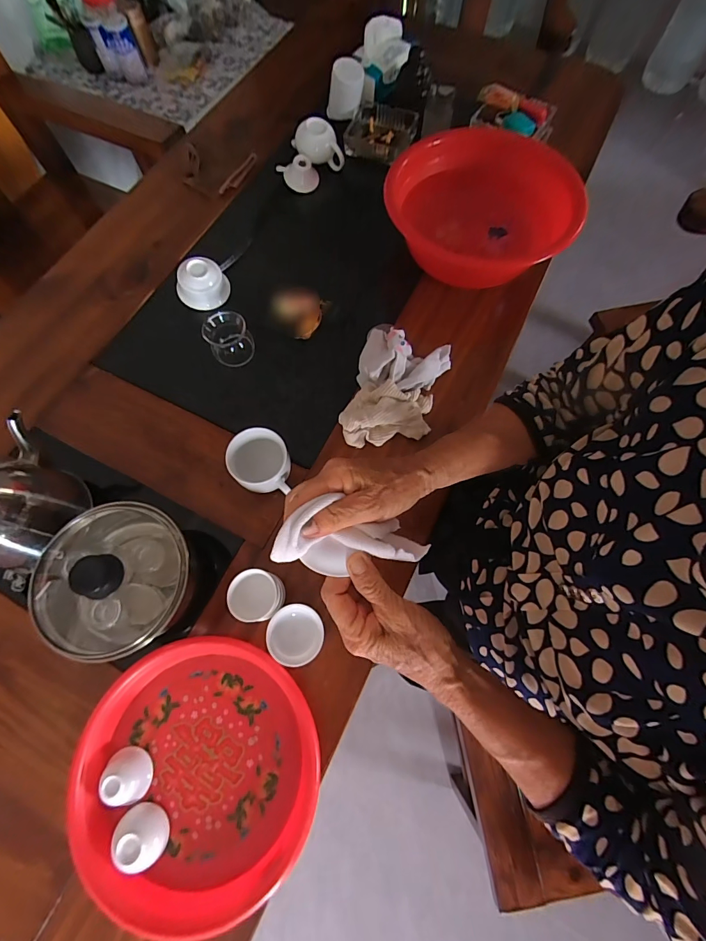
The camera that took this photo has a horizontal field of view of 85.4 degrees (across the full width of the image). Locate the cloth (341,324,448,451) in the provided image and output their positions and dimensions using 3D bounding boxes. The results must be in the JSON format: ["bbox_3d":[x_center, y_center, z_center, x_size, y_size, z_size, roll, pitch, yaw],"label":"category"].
[{"bbox_3d":[0.063,-0.121,0.557,0.129,0.056,0.196,17,72,5],"label":"cloth"}]

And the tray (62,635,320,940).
[{"bbox_3d":[-0.167,0.323,0.412,0.250,0.032,0.245,0,72,0],"label":"tray"}]

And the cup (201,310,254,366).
[{"bbox_3d":[-0.188,-0.199,0.581,0.064,0.054,0.062,0,72,0],"label":"cup"}]

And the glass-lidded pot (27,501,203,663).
[{"bbox_3d":[-0.264,0.121,0.435,0.136,0.122,0.160,4,72,1],"label":"glass-lidded pot"}]

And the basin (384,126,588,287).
[{"bbox_3d":[0.212,-0.439,0.648,0.296,0.097,0.286,0,72,0],"label":"basin"}]

